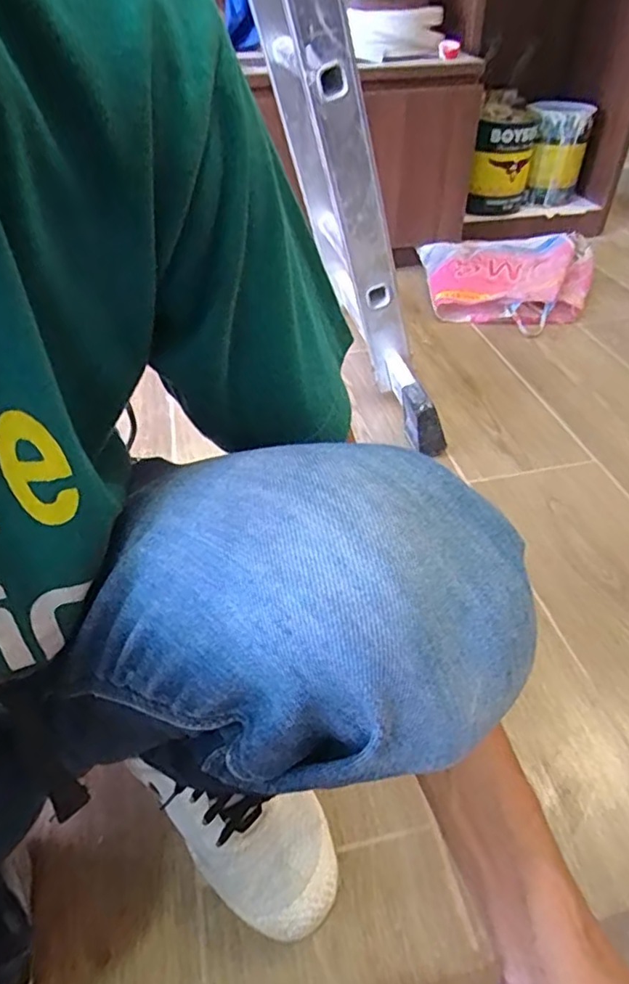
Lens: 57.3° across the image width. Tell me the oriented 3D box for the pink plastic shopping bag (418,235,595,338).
[{"bbox_3d":[0.407,-0.472,1.262,0.376,0.084,0.340,12,44,12],"label":"pink plastic shopping bag"}]

